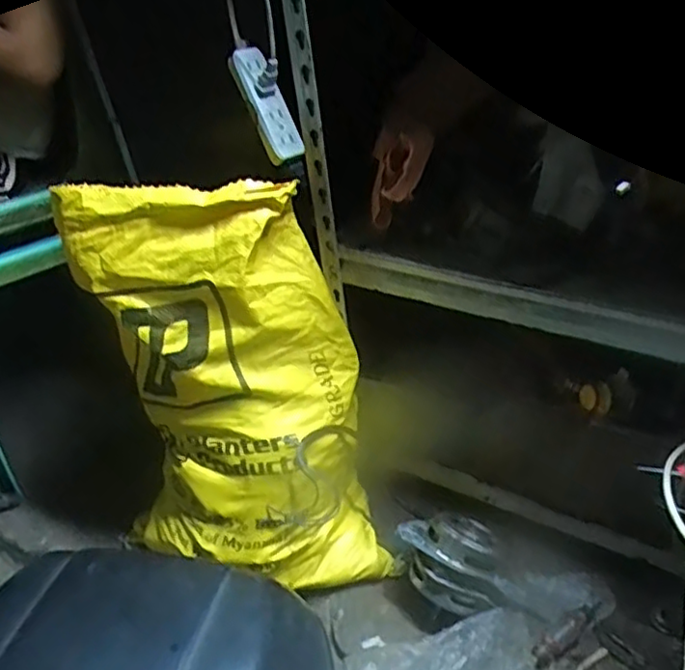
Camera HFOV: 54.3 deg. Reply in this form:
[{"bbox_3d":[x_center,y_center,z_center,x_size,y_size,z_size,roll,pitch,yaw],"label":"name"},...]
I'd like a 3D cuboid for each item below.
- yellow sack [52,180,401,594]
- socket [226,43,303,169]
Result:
[{"bbox_3d":[-0.136,0.084,0.864,0.317,0.525,0.221,-13,34,-8],"label":"yellow sack"},{"bbox_3d":[-0.089,-0.273,0.788,0.048,0.139,0.023,-27,5,-27],"label":"socket"}]

